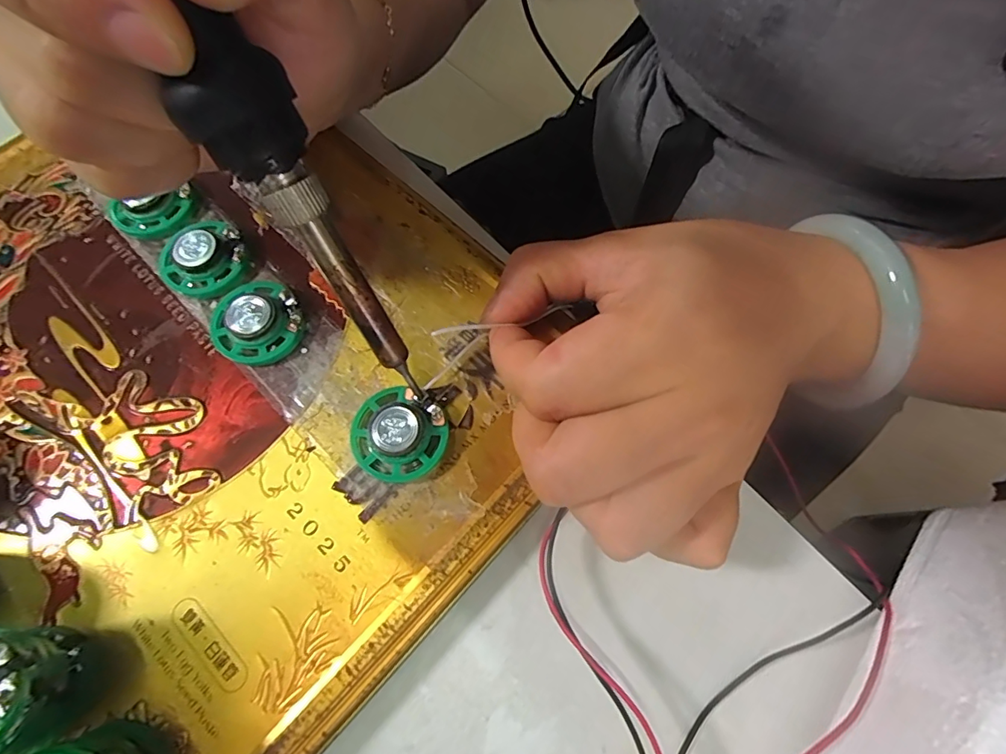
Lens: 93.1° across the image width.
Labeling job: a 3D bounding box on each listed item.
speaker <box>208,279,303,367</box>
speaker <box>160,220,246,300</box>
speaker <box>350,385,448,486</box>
[{"bbox_3d":[-0.078,-0.018,0.150,0.030,0.009,0.027,41,76,13],"label":"speaker"},{"bbox_3d":[-0.097,-0.039,0.157,0.025,0.010,0.026,0,71,0],"label":"speaker"},{"bbox_3d":[-0.030,0.017,0.138,0.026,0.007,0.026,0,71,0],"label":"speaker"}]

